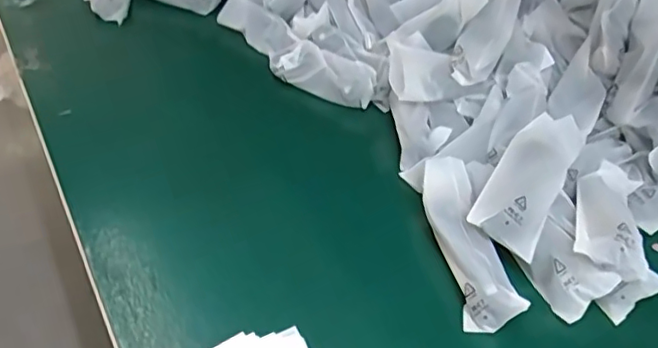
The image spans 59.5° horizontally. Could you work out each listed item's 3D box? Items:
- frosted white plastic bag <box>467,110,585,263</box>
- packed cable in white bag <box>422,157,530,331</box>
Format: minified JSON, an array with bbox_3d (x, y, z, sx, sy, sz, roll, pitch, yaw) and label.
[{"bbox_3d":[0.173,0.001,0.497,0.057,0.025,0.151,26,50,18],"label":"frosted white plastic bag"},{"bbox_3d":[0.111,0.052,0.468,0.042,0.036,0.151,-6,48,-11],"label":"packed cable in white bag"}]

